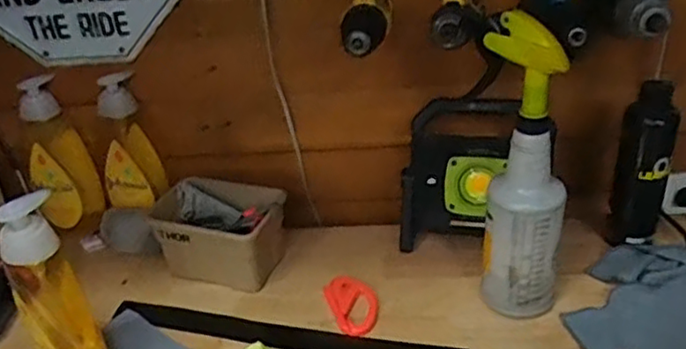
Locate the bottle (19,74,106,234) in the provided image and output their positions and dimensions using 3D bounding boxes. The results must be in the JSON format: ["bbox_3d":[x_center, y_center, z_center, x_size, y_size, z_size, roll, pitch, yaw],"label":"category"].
[{"bbox_3d":[-0.400,-0.028,0.904,0.086,0.198,0.066,-20,34,-24],"label":"bottle"}]

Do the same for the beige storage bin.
[{"bbox_3d":[-0.156,0.080,0.853,0.152,0.099,0.103,5,32,17],"label":"beige storage bin"}]

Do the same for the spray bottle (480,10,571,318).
[{"bbox_3d":[0.198,0.004,0.697,0.084,0.328,0.075,-4,30,2],"label":"spray bottle"}]

